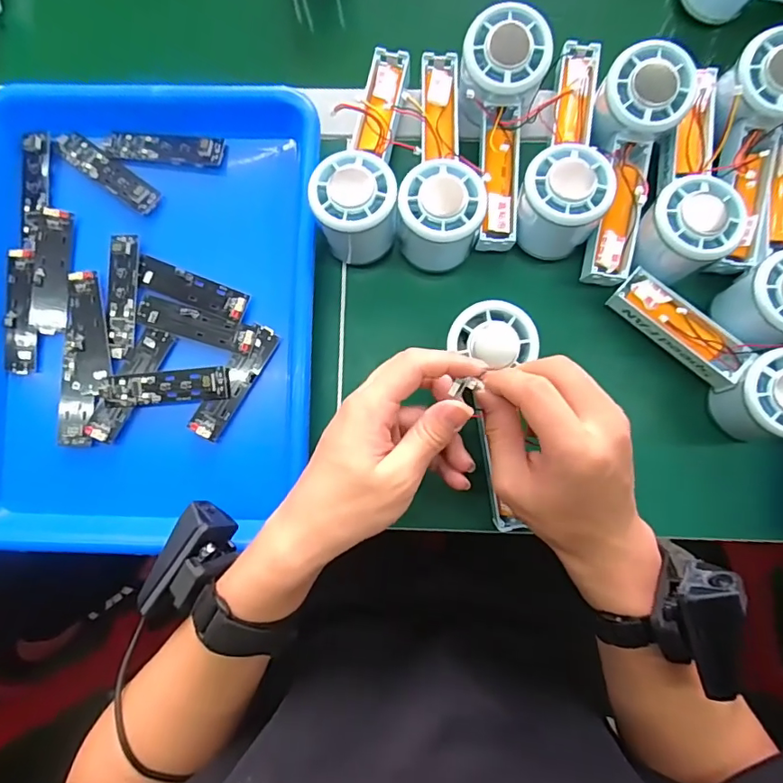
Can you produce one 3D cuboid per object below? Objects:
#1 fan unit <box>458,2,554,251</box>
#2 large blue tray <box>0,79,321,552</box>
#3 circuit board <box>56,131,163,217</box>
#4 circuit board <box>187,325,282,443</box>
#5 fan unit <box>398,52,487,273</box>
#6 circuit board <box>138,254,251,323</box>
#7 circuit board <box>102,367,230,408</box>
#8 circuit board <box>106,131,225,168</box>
[{"bbox_3d":[0.075,-0.181,0.359,0.059,0.054,0.155,2,99,2],"label":"fan unit"},{"bbox_3d":[-0.182,-0.057,0.374,0.252,0.032,0.338,2,85,2],"label":"large blue tray"},{"bbox_3d":[-0.219,-0.169,0.389,0.092,0.012,0.022,37,87,4],"label":"circuit board"},{"bbox_3d":[-0.116,-0.007,0.376,0.024,0.006,0.091,31,84,-5],"label":"circuit board"},{"bbox_3d":[0.039,-0.168,0.373,0.060,0.078,0.154,8,85,2],"label":"fan unit"},{"bbox_3d":[-0.149,-0.076,0.380,0.088,0.010,0.022,21,85,3],"label":"circuit board"},{"bbox_3d":[-0.166,-0.003,0.371,0.092,0.010,0.024,-4,84,1],"label":"circuit board"},{"bbox_3d":[-0.175,-0.188,0.389,0.090,0.012,0.022,8,85,2],"label":"circuit board"}]

